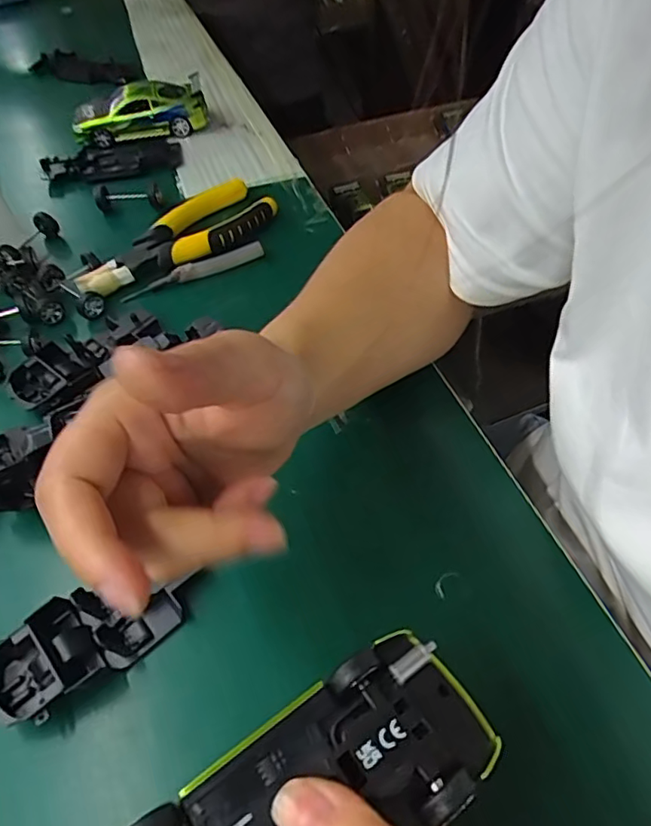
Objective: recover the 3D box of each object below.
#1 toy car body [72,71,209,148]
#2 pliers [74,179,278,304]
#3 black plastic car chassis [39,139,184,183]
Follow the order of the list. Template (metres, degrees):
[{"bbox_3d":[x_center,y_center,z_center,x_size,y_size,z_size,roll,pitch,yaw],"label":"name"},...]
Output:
[{"bbox_3d":[-0.182,-0.297,0.551,0.128,0.038,0.056,-15,53,-9],"label":"toy car body"},{"bbox_3d":[-0.110,-0.133,0.445,0.058,0.020,0.170,32,60,25],"label":"pliers"},{"bbox_3d":[-0.197,-0.234,0.532,0.121,0.017,0.064,-9,52,-4],"label":"black plastic car chassis"}]

